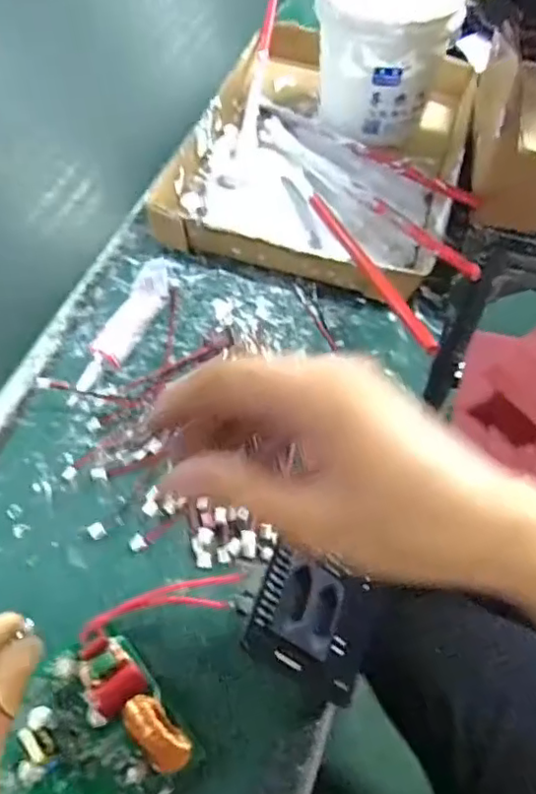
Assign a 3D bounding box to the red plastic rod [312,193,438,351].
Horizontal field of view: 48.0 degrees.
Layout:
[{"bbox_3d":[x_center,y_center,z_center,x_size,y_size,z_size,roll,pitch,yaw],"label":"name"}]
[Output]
[{"bbox_3d":[0.071,-0.100,0.446,0.010,0.009,0.201,-16,47,-10],"label":"red plastic rod"}]

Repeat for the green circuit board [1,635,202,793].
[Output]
[{"bbox_3d":[-0.104,0.186,0.305,0.112,0.038,0.091,-34,65,-19],"label":"green circuit board"}]

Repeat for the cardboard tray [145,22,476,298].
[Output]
[{"bbox_3d":[0.052,-0.233,0.546,0.245,0.048,0.355,16,60,9],"label":"cardboard tray"}]

